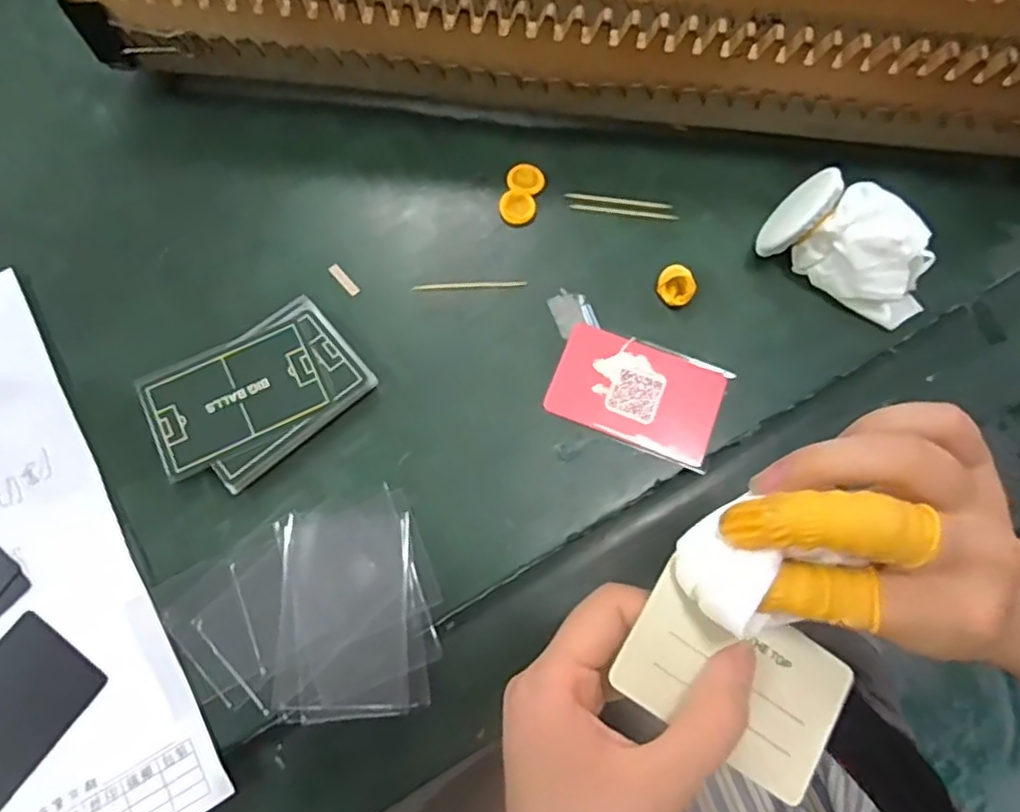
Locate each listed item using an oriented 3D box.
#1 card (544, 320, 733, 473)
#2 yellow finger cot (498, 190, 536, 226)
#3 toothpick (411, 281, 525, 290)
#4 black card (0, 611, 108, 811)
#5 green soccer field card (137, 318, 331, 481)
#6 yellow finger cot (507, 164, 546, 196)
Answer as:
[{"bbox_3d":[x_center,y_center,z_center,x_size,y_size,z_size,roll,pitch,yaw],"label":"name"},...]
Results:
[{"bbox_3d":[0.067,-0.007,0.349,0.086,0.004,0.057,20,73,6],"label":"card"},{"bbox_3d":[0.004,-0.114,0.379,0.020,0.004,0.022,0,73,-1],"label":"yellow finger cot"},{"bbox_3d":[-0.021,-0.067,0.364,0.060,0.004,0.004,-3,73,-2],"label":"toothpick"},{"bbox_3d":[-0.225,0.140,0.292,0.051,0.004,0.082,34,75,9],"label":"black card"},{"bbox_3d":[-0.137,-0.006,0.333,0.083,0.005,0.057,-26,76,-10],"label":"green soccer field card"},{"bbox_3d":[0.010,-0.133,0.385,0.022,0.004,0.019,18,73,5],"label":"yellow finger cot"}]

